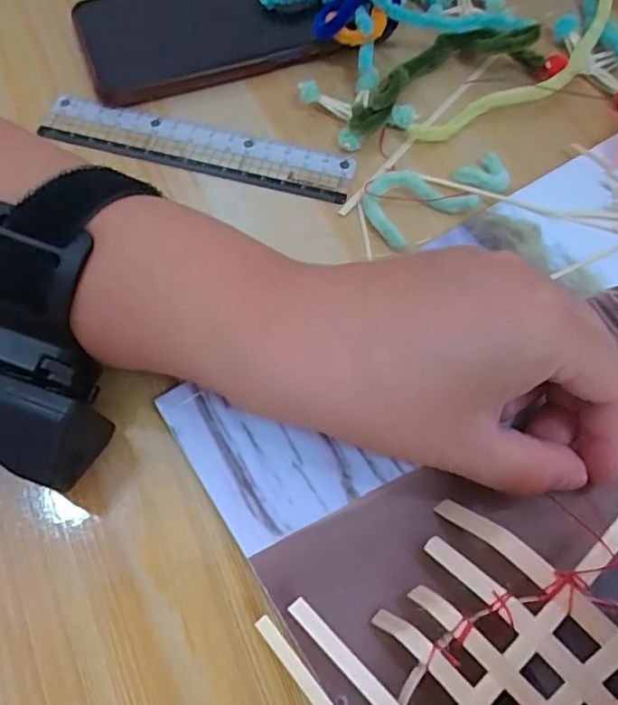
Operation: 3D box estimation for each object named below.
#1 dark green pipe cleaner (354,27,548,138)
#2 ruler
[{"bbox_3d":[0.063,-0.148,0.288,0.115,0.022,0.038,-26,69,-13],"label":"dark green pipe cleaner"},{"bbox_3d":[-0.056,-0.103,0.277,0.156,0.006,0.028,13,66,5],"label":"ruler"}]

